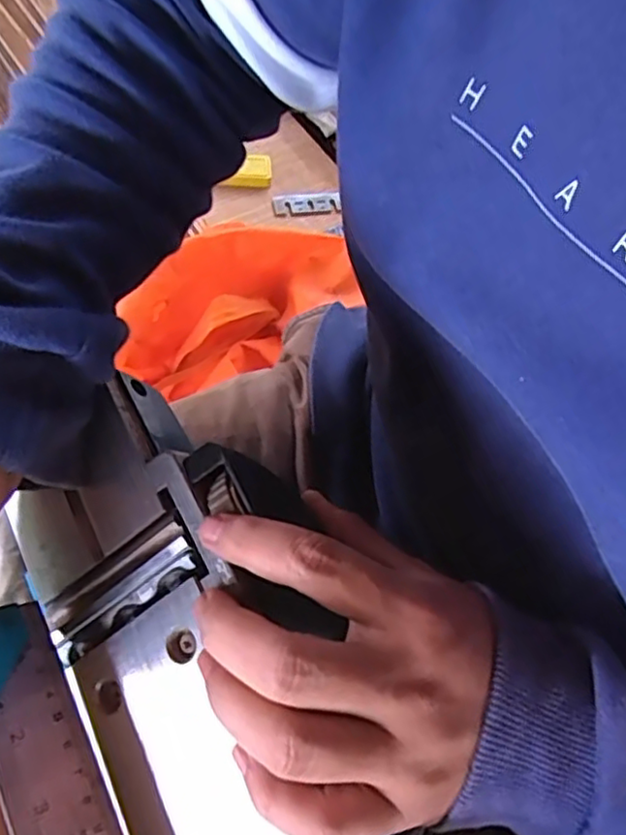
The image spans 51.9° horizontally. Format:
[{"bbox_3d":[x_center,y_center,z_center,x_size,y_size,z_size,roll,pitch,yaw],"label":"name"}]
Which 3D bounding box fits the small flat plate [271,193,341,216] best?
[{"bbox_3d":[-0.006,-0.239,0.718,0.079,0.012,0.024,-12,63,-10],"label":"small flat plate"}]

